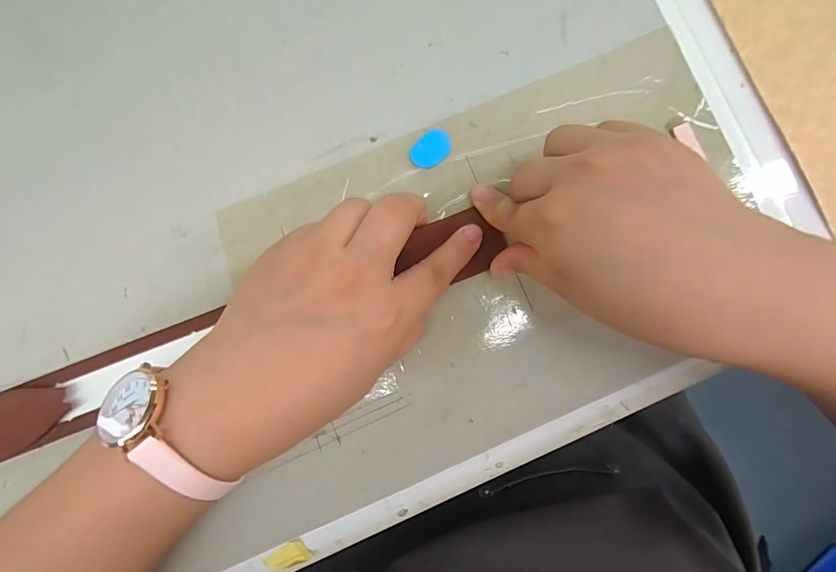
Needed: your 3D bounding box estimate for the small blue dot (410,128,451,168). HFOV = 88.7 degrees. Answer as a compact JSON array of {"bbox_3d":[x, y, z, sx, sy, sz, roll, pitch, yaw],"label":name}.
[{"bbox_3d":[0.008,-0.077,0.243,0.017,0.004,0.024,41,87,3],"label":"small blue dot"}]

